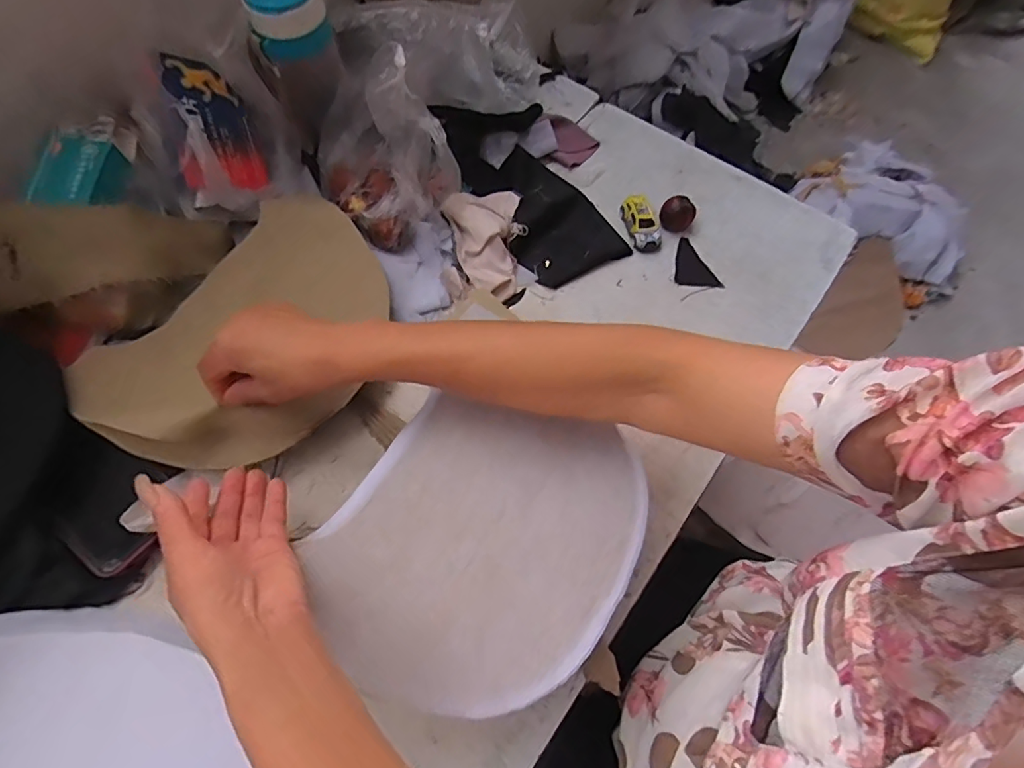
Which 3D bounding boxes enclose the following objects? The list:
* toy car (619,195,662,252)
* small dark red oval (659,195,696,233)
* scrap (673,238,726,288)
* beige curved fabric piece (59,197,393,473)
[{"bbox_3d":[0.138,-0.170,0.555,0.031,0.024,0.063,-15,66,-7],"label":"toy car"},{"bbox_3d":[0.176,-0.180,0.562,0.035,0.031,0.028,24,67,10],"label":"small dark red oval"},{"bbox_3d":[0.193,-0.127,0.552,0.045,0.006,0.057,3,65,1],"label":"scrap"},{"bbox_3d":[-0.209,-0.048,0.442,0.177,0.044,0.262,29,68,10],"label":"beige curved fabric piece"}]

